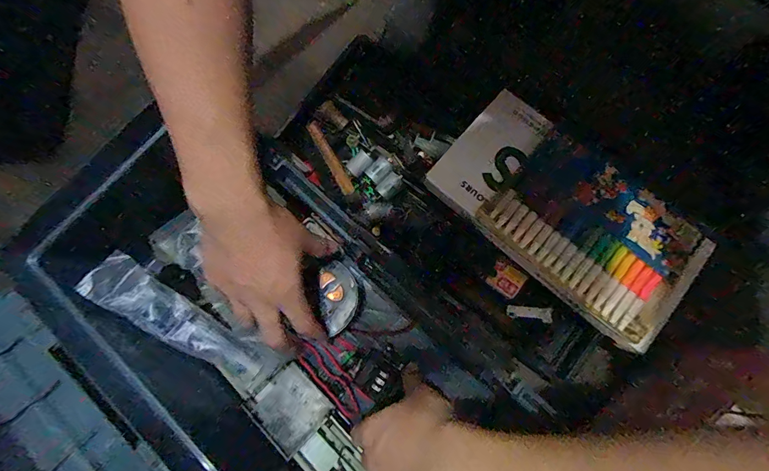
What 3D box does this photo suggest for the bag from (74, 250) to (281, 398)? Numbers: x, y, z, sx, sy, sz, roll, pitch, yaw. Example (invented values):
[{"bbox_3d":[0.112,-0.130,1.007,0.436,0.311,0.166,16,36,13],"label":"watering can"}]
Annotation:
[{"bbox_3d":[-0.204,0.094,0.412,0.198,0.018,0.046,38,79,-13],"label":"bag"}]

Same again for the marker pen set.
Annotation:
[{"bbox_3d":[0.218,-0.002,0.416,0.207,0.011,0.141,40,80,8],"label":"marker pen set"}]

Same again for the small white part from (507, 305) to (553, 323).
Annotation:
[{"bbox_3d":[0.170,0.092,0.470,0.048,0.009,0.017,5,80,1],"label":"small white part"}]

